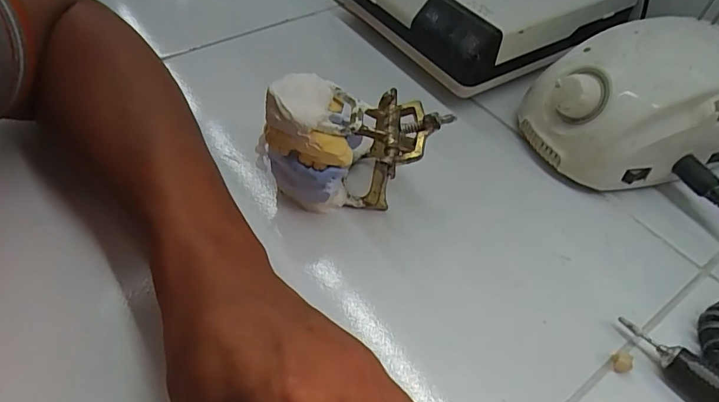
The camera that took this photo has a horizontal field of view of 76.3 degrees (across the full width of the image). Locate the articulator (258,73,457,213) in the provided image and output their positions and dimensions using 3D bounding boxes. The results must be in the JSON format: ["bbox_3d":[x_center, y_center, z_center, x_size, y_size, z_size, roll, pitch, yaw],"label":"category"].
[{"bbox_3d":[-0.004,-0.031,0.291,0.109,0.086,0.063,-10,51,-10],"label":"articulator"}]

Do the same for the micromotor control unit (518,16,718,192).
[{"bbox_3d":[0.198,-0.069,0.328,0.136,0.084,0.097,-13,52,-12],"label":"micromotor control unit"}]

